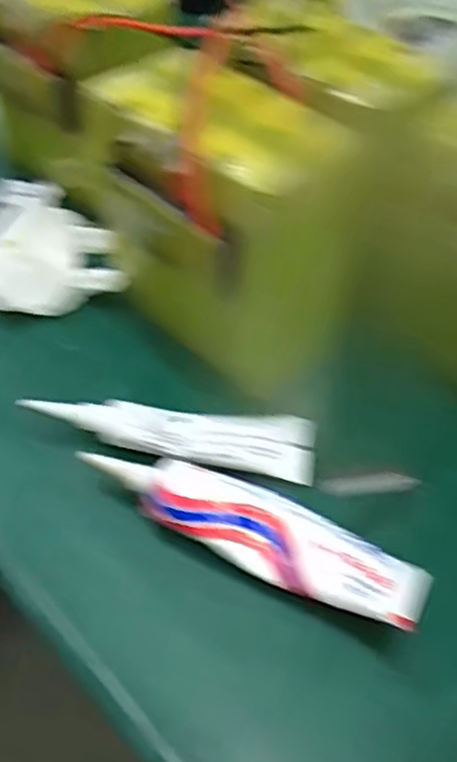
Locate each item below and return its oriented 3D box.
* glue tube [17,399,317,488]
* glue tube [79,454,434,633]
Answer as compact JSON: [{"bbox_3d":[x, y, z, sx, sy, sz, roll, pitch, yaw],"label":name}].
[{"bbox_3d":[-0.031,0.028,0.408,0.158,0.019,0.037,7,50,6],"label":"glue tube"},{"bbox_3d":[0.012,0.073,0.356,0.171,0.022,0.037,21,53,17],"label":"glue tube"}]

